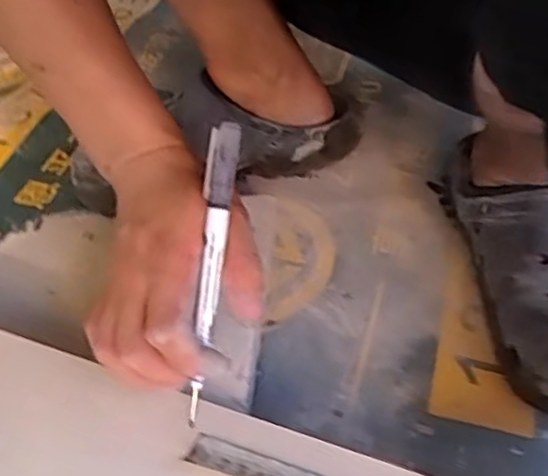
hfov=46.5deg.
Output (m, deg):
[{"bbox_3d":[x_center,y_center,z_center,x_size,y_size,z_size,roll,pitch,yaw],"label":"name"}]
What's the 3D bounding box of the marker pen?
[{"bbox_3d":[-0.035,0.019,0.344,0.015,0.161,0.008,7,2,10],"label":"marker pen"}]

